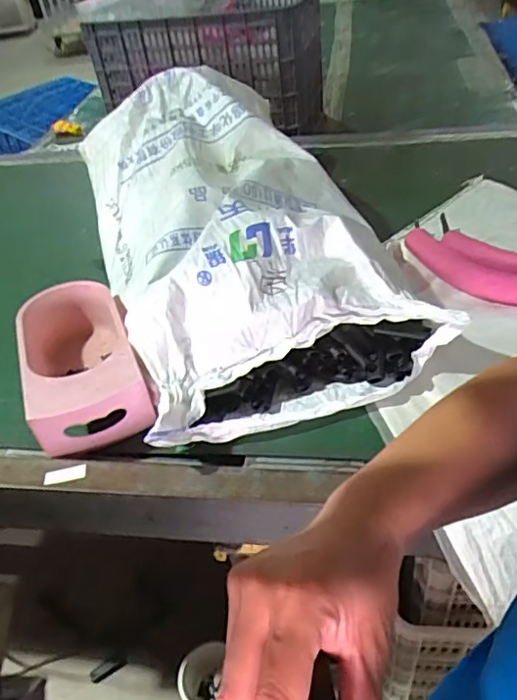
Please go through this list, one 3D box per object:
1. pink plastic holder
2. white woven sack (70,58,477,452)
[{"bbox_3d":[-0.261,0.018,0.834,0.157,0.109,0.300,-20,42,-14],"label":"pink plastic holder"},{"bbox_3d":[-0.045,-0.229,0.987,0.475,0.242,0.838,-17,42,-11],"label":"white woven sack"}]

